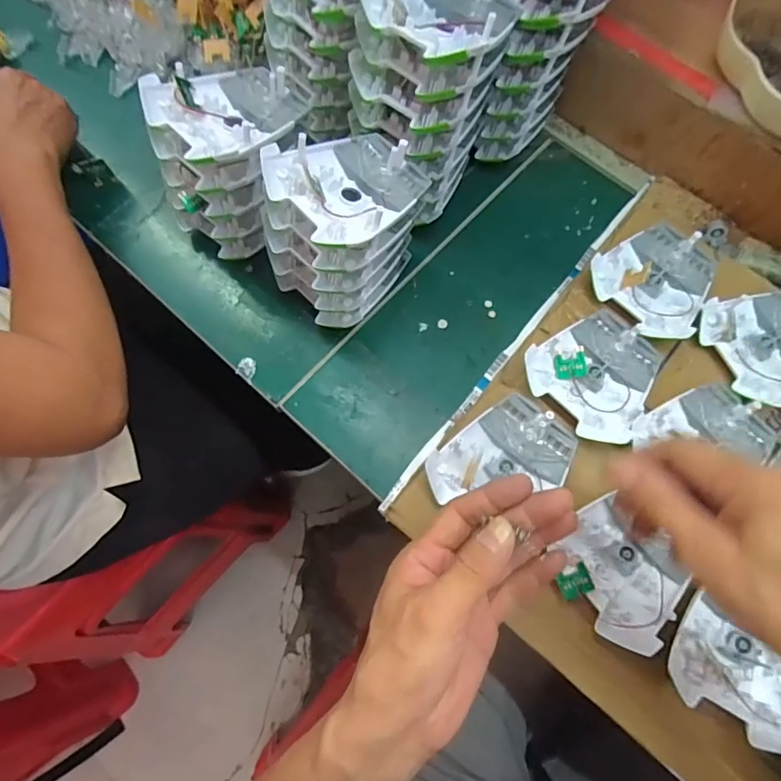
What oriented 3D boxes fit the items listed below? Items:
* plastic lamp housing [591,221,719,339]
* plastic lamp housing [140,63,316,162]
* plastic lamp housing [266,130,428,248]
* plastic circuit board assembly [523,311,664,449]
[{"bbox_3d":[0.240,-0.106,0.449,0.097,0.026,0.112,36,73,10],"label":"plastic lamp housing"},{"bbox_3d":[-0.120,-0.222,0.383,0.101,0.027,0.115,44,77,11],"label":"plastic lamp housing"},{"bbox_3d":[-0.030,-0.155,0.364,0.091,0.030,0.104,43,77,11],"label":"plastic lamp housing"},{"bbox_3d":[0.176,-0.021,0.412,0.097,0.014,0.114,42,74,11],"label":"plastic circuit board assembly"}]

